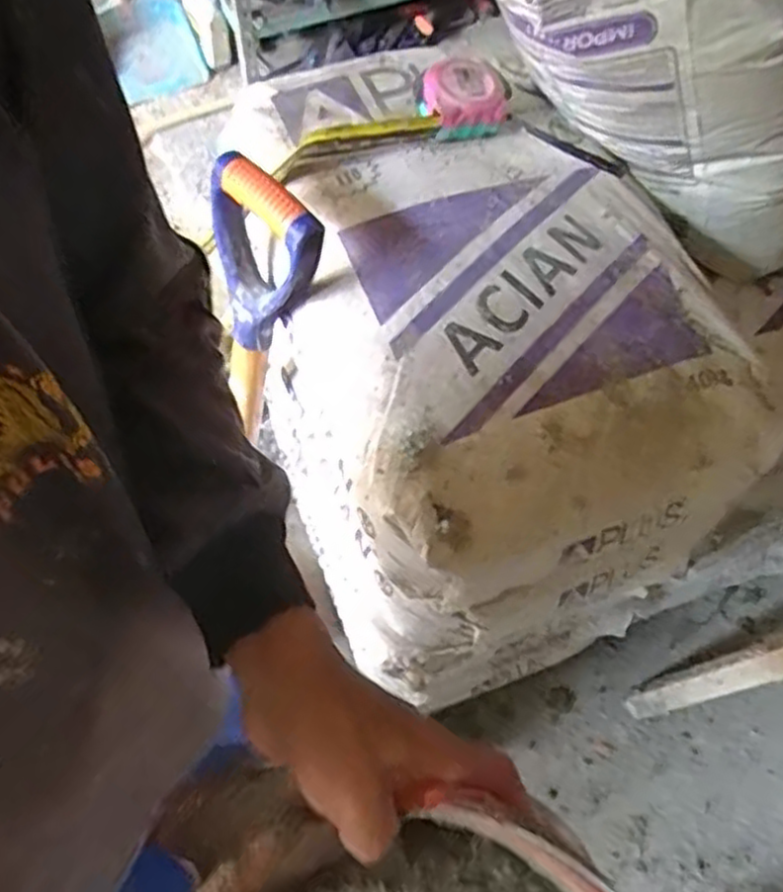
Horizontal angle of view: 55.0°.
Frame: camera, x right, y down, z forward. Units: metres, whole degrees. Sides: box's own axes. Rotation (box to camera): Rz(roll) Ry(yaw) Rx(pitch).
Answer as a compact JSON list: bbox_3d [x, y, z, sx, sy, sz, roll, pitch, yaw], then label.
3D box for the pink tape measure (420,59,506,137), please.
[{"bbox_3d":[0.068,-0.324,0.708,0.079,0.038,0.075,1,64,-2],"label":"pink tape measure"}]

